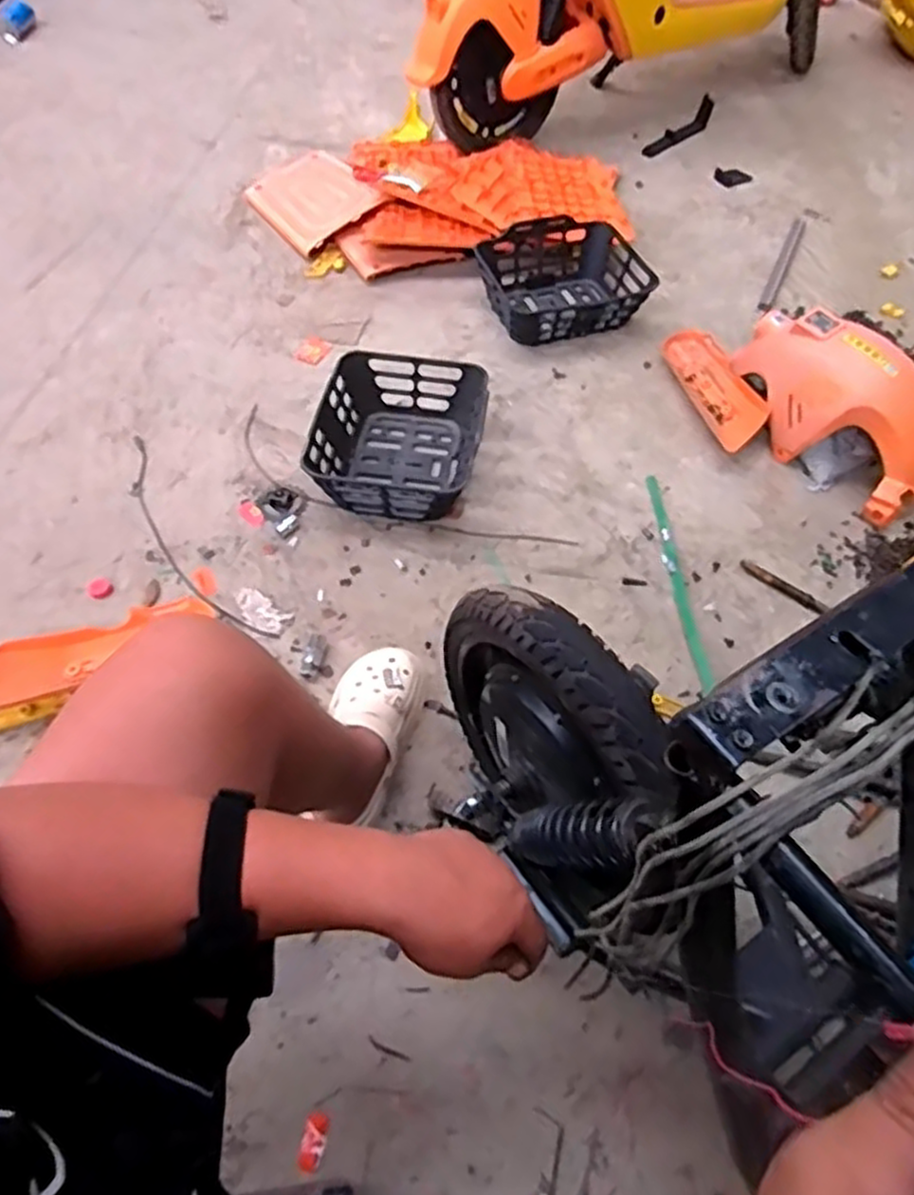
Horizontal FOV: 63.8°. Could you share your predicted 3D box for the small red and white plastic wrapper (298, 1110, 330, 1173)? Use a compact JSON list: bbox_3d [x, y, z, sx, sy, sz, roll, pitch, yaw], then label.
[{"bbox_3d":[-0.149,0.570,0.769,0.025,0.006,0.051,9,56,4],"label":"small red and white plastic wrapper"}]

